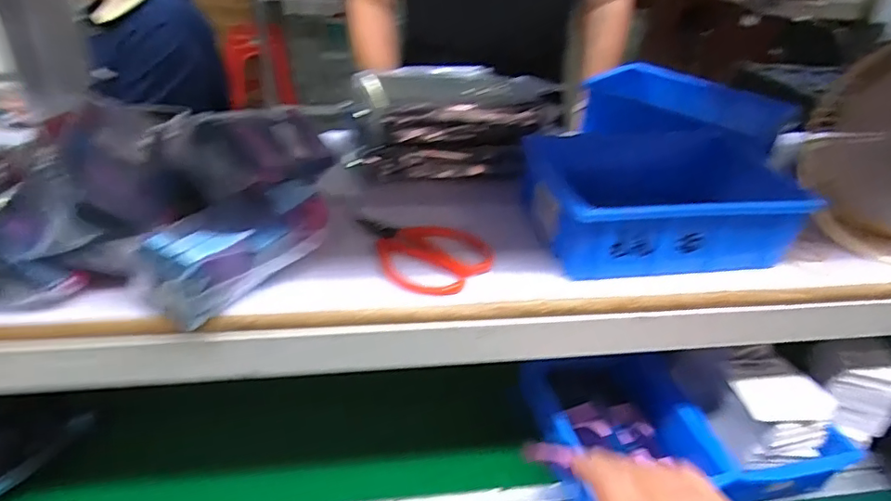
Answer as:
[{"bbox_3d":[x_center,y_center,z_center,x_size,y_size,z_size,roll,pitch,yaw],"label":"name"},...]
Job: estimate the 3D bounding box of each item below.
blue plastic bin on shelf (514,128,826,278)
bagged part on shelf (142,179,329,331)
[{"bbox_3d":[0.176,-0.040,0.446,0.197,0.062,0.127,-2,35,-9],"label":"blue plastic bin on shelf"},{"bbox_3d":[-0.133,-0.003,0.357,0.050,0.050,0.123,26,40,28],"label":"bagged part on shelf"}]

